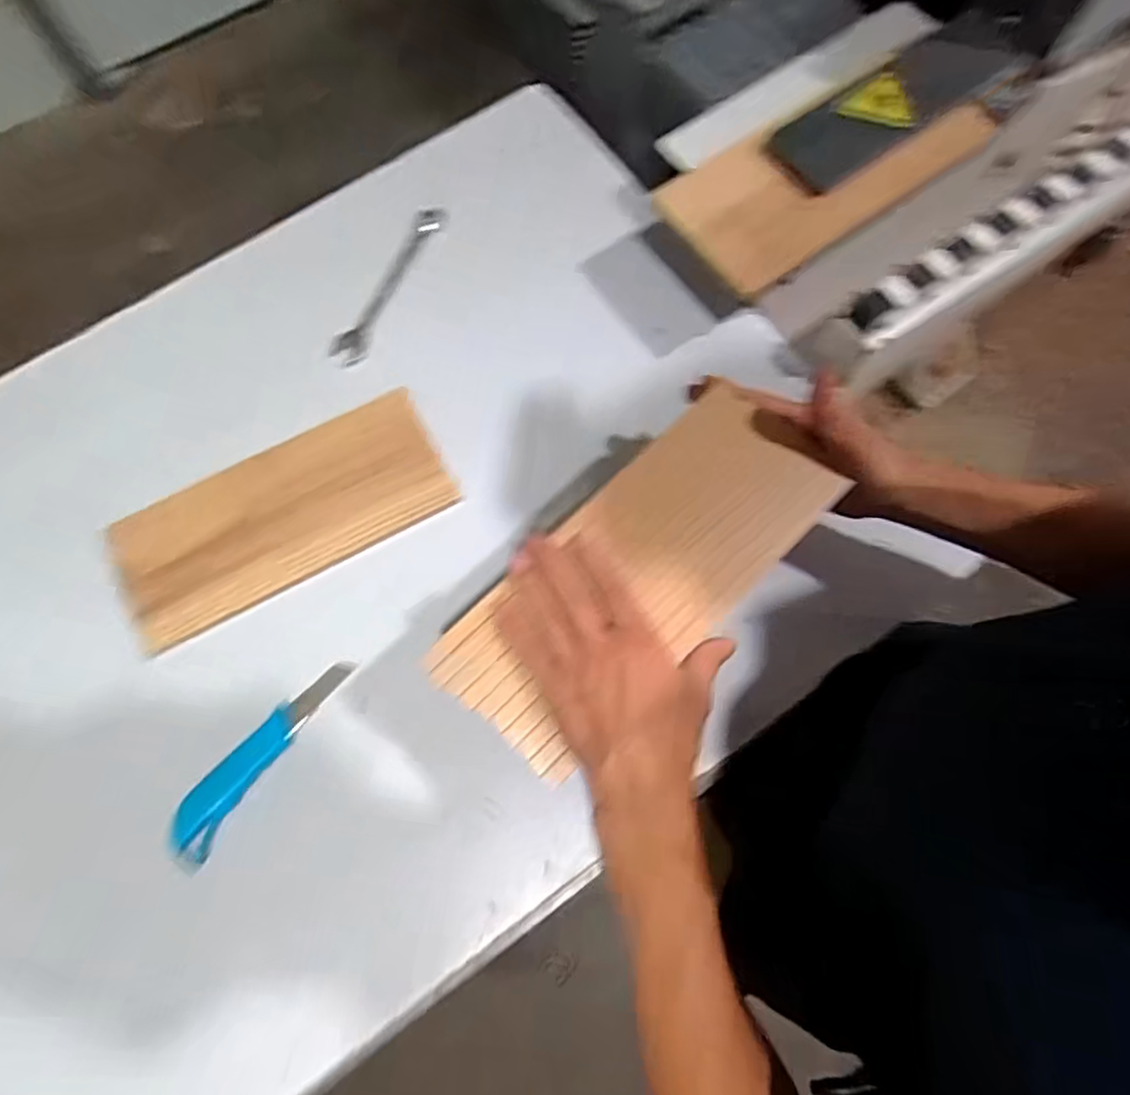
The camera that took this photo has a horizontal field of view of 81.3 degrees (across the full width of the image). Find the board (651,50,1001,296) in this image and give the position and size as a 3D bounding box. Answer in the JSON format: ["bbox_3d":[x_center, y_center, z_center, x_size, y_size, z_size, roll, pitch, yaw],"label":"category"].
[{"bbox_3d":[0.236,-0.353,0.601,0.306,0.030,0.144,-37,75,-9],"label":"board"}]

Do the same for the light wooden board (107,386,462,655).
[{"bbox_3d":[-0.254,-0.031,0.593,0.293,0.026,0.120,-28,74,-7],"label":"light wooden board"}]

